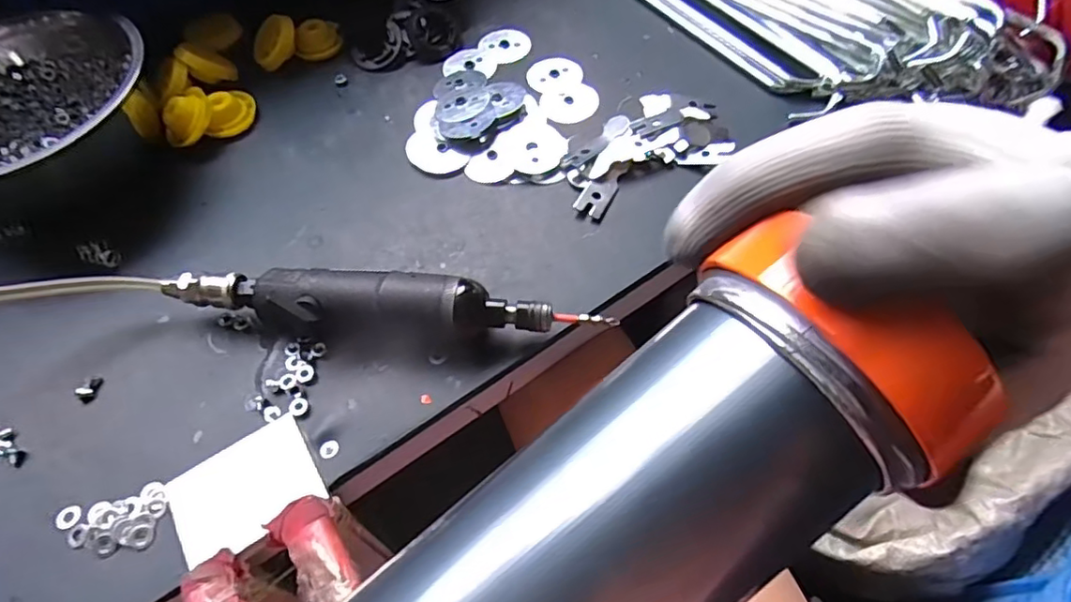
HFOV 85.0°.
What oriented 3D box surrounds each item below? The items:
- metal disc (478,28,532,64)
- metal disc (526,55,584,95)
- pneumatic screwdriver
[{"bbox_3d":[-0.026,-0.230,0.522,0.041,0.004,0.044,-1,59,2],"label":"metal disc"},{"bbox_3d":[0.018,-0.193,0.500,0.044,0.005,0.050,36,67,22],"label":"metal disc"},{"bbox_3d":[-0.104,0.008,0.361,0.252,0.049,0.041,3,58,4],"label":"pneumatic screwdriver"}]

